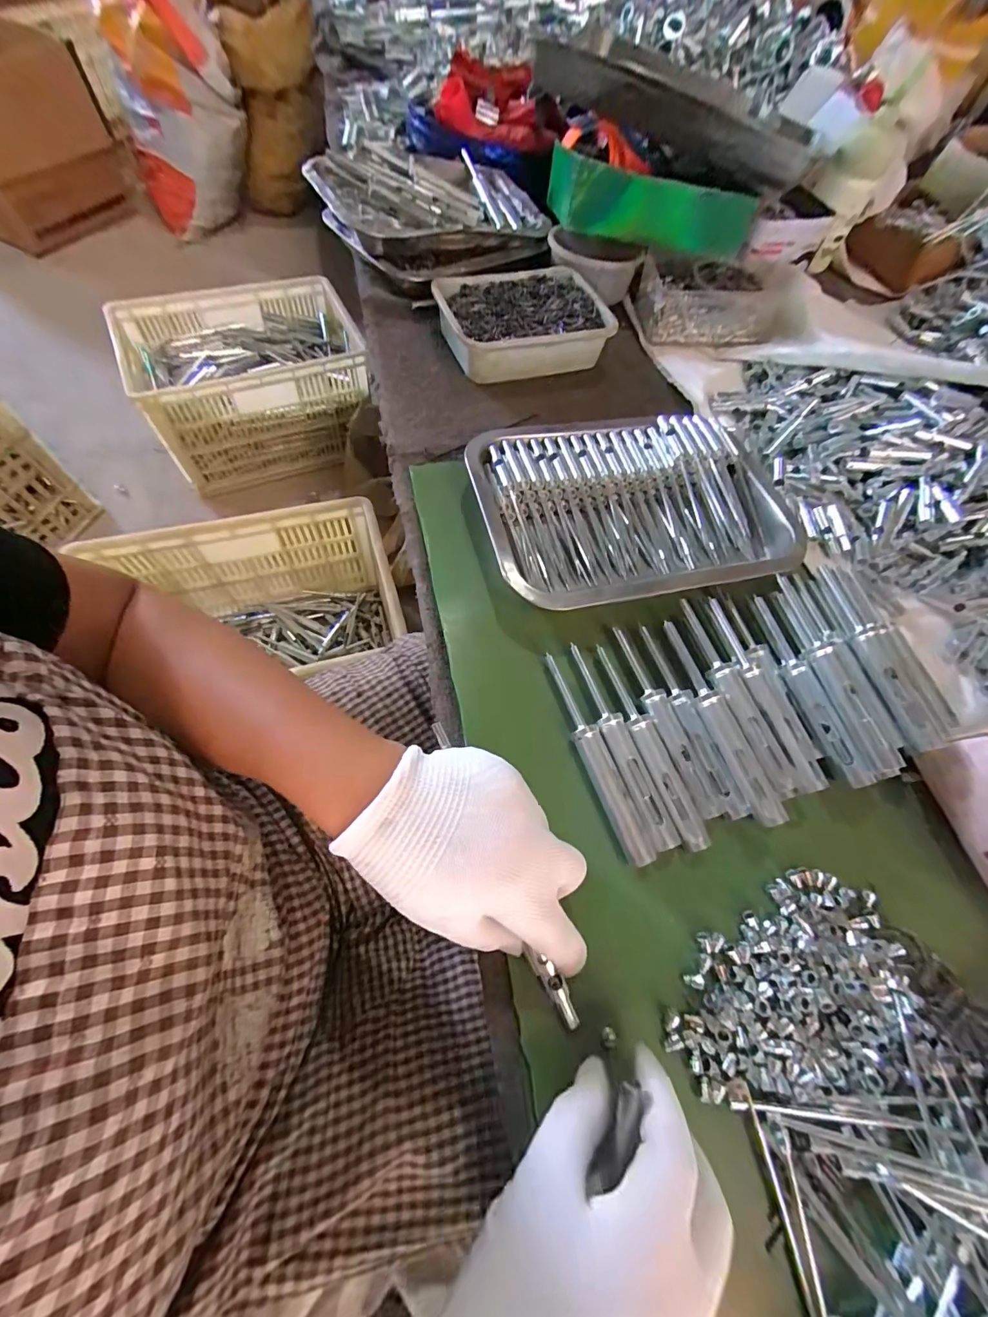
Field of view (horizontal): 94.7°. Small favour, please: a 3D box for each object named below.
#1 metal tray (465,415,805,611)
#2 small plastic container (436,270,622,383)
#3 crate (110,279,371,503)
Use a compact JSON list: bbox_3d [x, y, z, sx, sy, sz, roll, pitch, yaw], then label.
[{"bbox_3d":[0.121,-0.128,0.390,0.267,0.039,0.187,-11,65,-9],"label":"metal tray"},{"bbox_3d":[0.031,-0.367,0.500,0.178,0.044,0.119,-17,66,-12],"label":"small plastic container"},{"bbox_3d":[-0.541,-0.635,1.060,0.465,0.249,0.302,-24,69,-15],"label":"crate"}]

